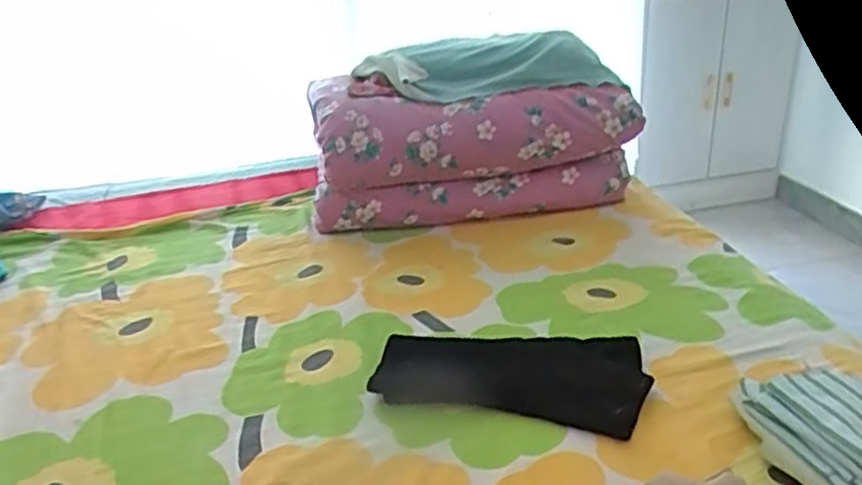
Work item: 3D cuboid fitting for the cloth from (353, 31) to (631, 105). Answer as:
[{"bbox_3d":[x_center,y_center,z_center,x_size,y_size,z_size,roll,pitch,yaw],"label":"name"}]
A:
[{"bbox_3d":[0.129,-0.335,1.338,0.476,0.105,0.189,-11,29,-11],"label":"cloth"}]

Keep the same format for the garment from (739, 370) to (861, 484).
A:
[{"bbox_3d":[0.449,0.199,0.768,0.109,0.063,0.212,-10,27,-12],"label":"garment"}]

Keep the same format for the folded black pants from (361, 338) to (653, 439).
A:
[{"bbox_3d":[0.111,0.177,0.976,0.360,0.034,0.173,5,28,16],"label":"folded black pants"}]

